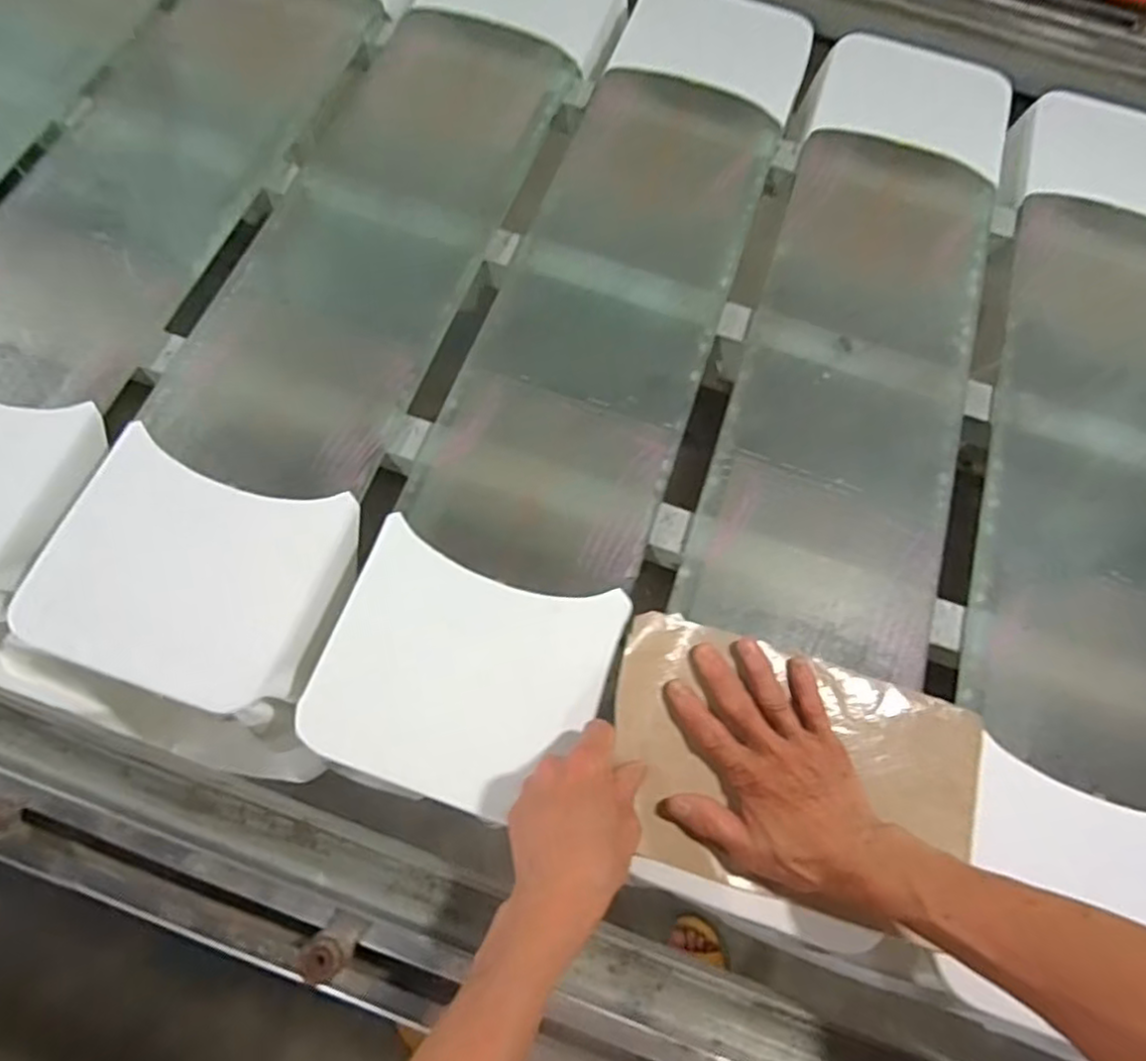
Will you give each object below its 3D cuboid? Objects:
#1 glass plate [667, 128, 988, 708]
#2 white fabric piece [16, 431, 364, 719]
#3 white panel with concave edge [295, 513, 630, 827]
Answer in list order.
[{"bbox_3d":[0.261,-0.157,0.617,0.206,0.010,0.564,18,68,2],"label":"glass plate"},{"bbox_3d":[-0.290,0.033,0.521,0.220,0.037,0.180,16,69,2],"label":"white fabric piece"},{"bbox_3d":[-0.080,0.103,0.495,0.198,0.016,0.176,20,67,6],"label":"white panel with concave edge"}]

